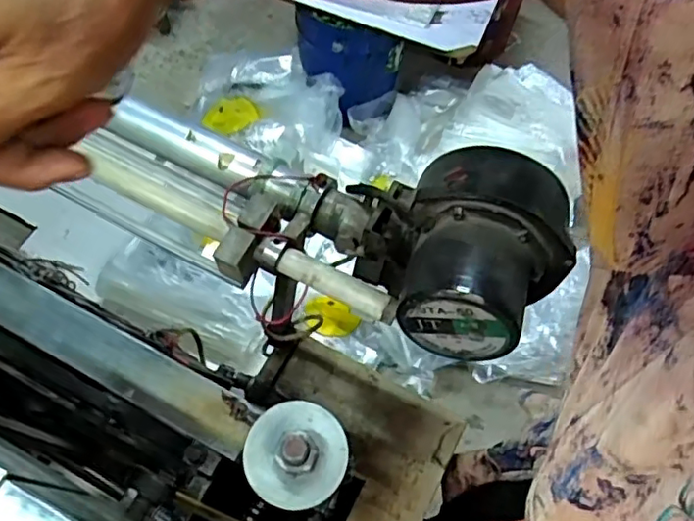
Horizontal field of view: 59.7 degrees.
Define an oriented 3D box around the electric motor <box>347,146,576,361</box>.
[{"bbox_3d":[0.071,-0.003,0.407,0.147,0.100,0.124,17,65,5],"label":"electric motor"}]

